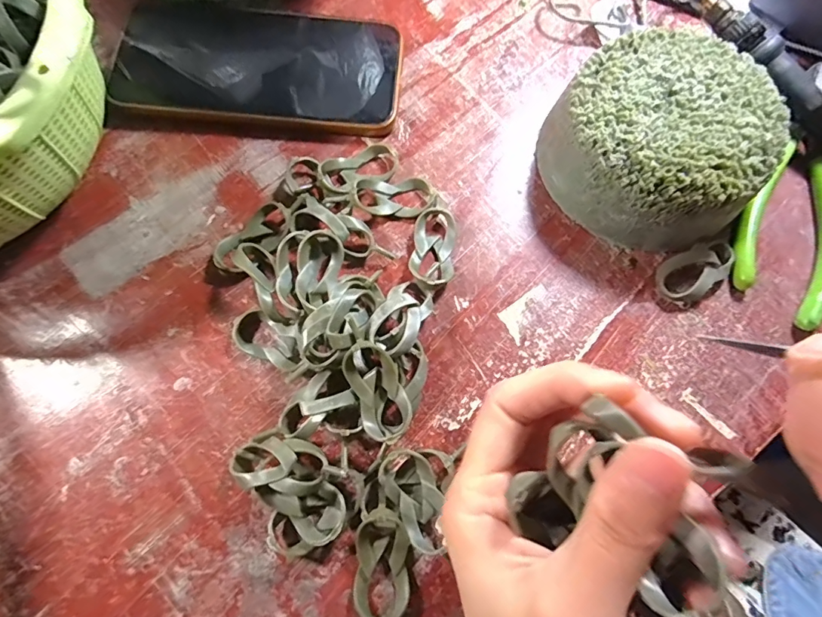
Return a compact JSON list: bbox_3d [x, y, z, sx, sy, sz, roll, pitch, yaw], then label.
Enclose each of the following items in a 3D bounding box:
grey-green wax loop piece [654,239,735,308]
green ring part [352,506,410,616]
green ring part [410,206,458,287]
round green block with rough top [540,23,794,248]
[{"bbox_3d":[0.146,-0.021,0.232,0.043,0.011,0.024,-39,78,-12],"label":"grey-green wax loop piece"},{"bbox_3d":[-0.012,0.107,0.188,0.023,0.012,0.044,-1,73,-2],"label":"green ring part"},{"bbox_3d":[0.012,-0.031,0.233,0.023,0.011,0.044,6,73,0],"label":"green ring part"},{"bbox_3d":[0.125,-0.085,0.233,0.098,0.047,0.097,0,73,-1],"label":"round green block with rough top"}]

